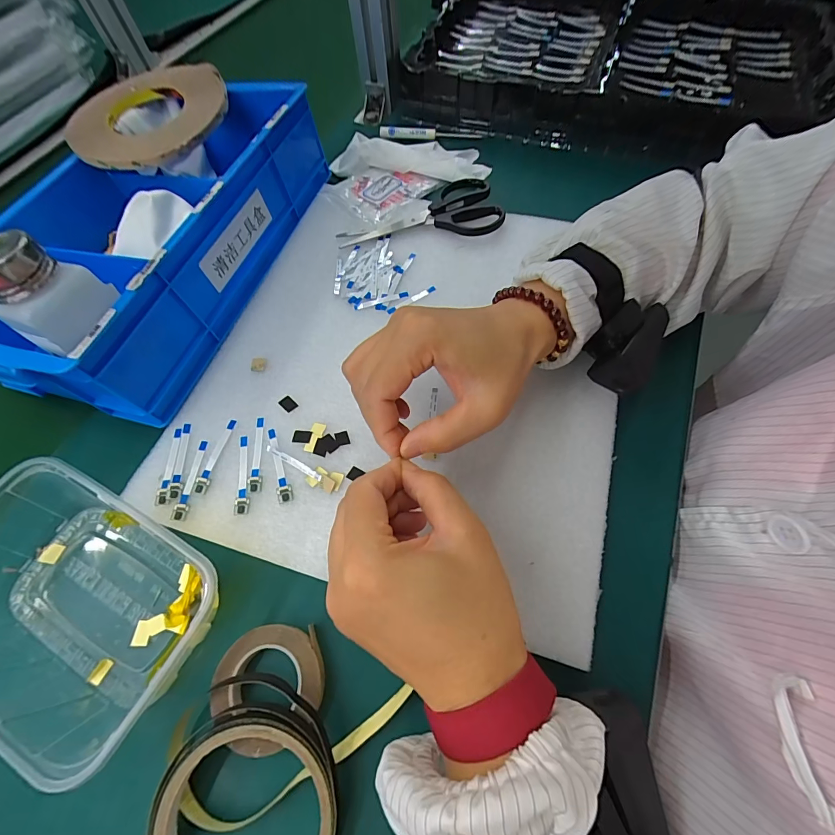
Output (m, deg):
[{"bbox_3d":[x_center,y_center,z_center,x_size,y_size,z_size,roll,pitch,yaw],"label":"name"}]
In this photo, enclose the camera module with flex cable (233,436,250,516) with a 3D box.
[{"bbox_3d":[-0.128,0.041,0.283,0.010,0.004,0.061,-9,63,-3],"label":"camera module with flex cable"}]

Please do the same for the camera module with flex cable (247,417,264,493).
[{"bbox_3d":[-0.120,0.027,0.289,0.010,0.004,0.061,-4,63,-1],"label":"camera module with flex cable"}]

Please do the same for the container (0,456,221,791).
[{"bbox_3d":[-0.206,0.110,0.235,0.163,0.051,0.114,25,66,13],"label":"container"}]

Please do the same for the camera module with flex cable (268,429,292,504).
[{"bbox_3d":[-0.102,0.034,0.284,0.010,0.004,0.060,-15,64,-6],"label":"camera module with flex cable"}]

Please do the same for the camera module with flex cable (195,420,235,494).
[{"bbox_3d":[-0.153,0.028,0.289,0.009,0.004,0.060,9,64,6],"label":"camera module with flex cable"}]

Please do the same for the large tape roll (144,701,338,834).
[{"bbox_3d":[-0.088,0.205,0.197,0.092,0.027,0.094,-1,63,1],"label":"large tape roll"}]

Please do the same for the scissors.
[{"bbox_3d":[-0.001,-0.206,0.390,0.160,0.015,0.077,-9,63,-3],"label":"scissors"}]

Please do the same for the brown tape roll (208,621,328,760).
[{"bbox_3d":[-0.087,0.157,0.225,0.063,0.013,0.060,-1,63,1],"label":"brown tape roll"}]

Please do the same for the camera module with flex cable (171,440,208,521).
[{"bbox_3d":[-0.167,0.044,0.281,0.010,0.004,0.060,2,63,2],"label":"camera module with flex cable"}]

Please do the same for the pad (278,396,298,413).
[{"bbox_3d":[-0.104,-0.011,0.307,0.010,0.004,0.015,-41,69,-17],"label":"pad"}]

